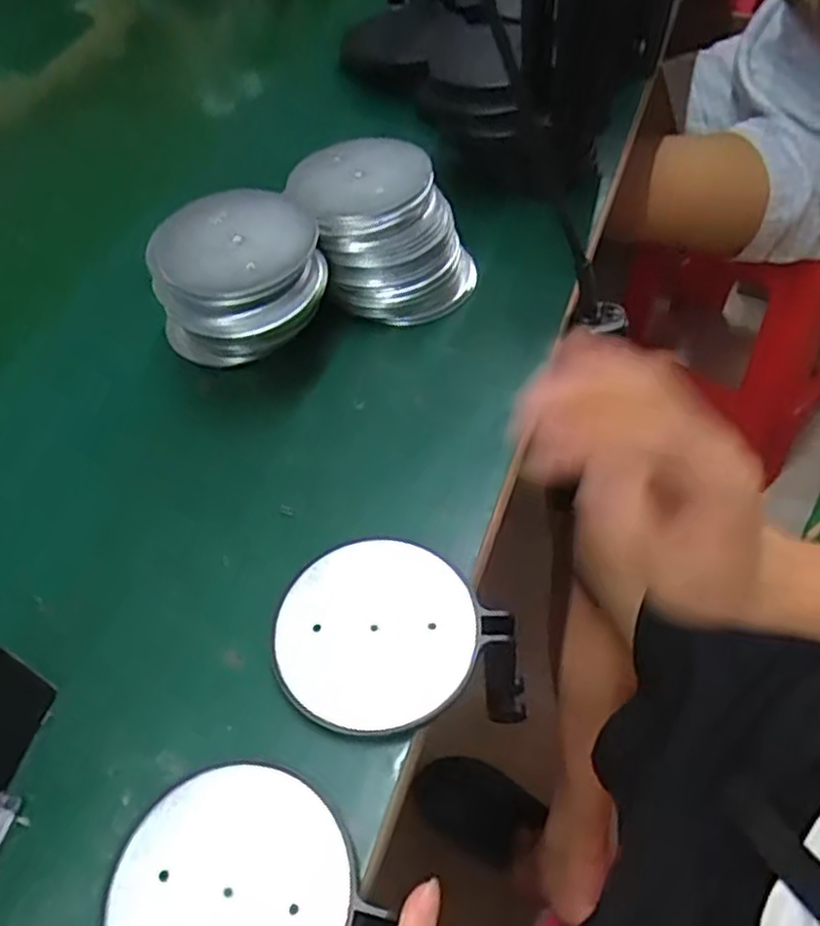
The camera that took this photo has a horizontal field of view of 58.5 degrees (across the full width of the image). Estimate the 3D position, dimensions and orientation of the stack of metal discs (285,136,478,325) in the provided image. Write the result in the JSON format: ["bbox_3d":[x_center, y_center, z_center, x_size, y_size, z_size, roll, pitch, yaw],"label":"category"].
[{"bbox_3d":[-0.017,-0.156,0.496,0.108,0.080,0.117,-17,53,-9],"label":"stack of metal discs"}]

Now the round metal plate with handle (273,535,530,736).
[{"bbox_3d":[-0.007,0.079,0.350,0.112,0.015,0.093,-2,52,3],"label":"round metal plate with handle"}]

